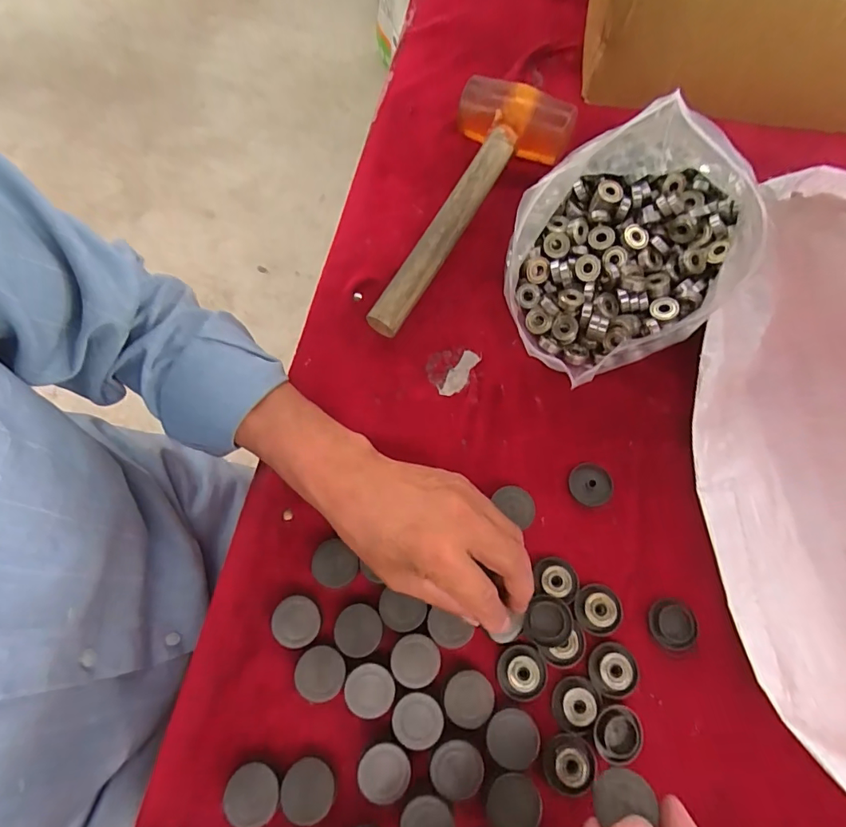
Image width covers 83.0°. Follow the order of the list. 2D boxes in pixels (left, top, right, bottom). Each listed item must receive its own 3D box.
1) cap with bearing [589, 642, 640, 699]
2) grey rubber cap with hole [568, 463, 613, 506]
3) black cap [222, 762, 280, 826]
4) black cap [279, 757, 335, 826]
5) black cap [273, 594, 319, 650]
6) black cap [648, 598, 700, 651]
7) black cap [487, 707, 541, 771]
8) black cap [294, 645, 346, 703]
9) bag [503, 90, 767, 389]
[{"bbox_3d":[0.129,0.173,0.322,0.030,0.006,0.032,0,70,1],"label":"cap with bearing"},{"bbox_3d":[0.130,0.055,0.368,0.033,0.008,0.032,0,70,1],"label":"grey rubber cap with hole"},{"bbox_3d":[-0.105,0.236,0.297,0.032,0.018,0.031,0,70,1],"label":"black cap"},{"bbox_3d":[-0.071,0.235,0.299,0.032,0.016,0.031,0,70,1],"label":"black cap"},{"bbox_3d":[-0.087,0.144,0.331,0.033,0.019,0.032,0,70,1],"label":"black cap"},{"bbox_3d":[0.173,0.146,0.330,0.033,0.005,0.031,0,70,1],"label":"black cap"},{"bbox_3d":[0.057,0.208,0.307,0.033,0.010,0.031,0,70,1],"label":"black cap"},{"bbox_3d":[-0.068,0.174,0.320,0.032,0.014,0.033,0,70,1],"label":"black cap"},{"bbox_3d":[0.172,-0.145,0.387,0.164,0.113,0.237,30,73,11],"label":"bag"}]

